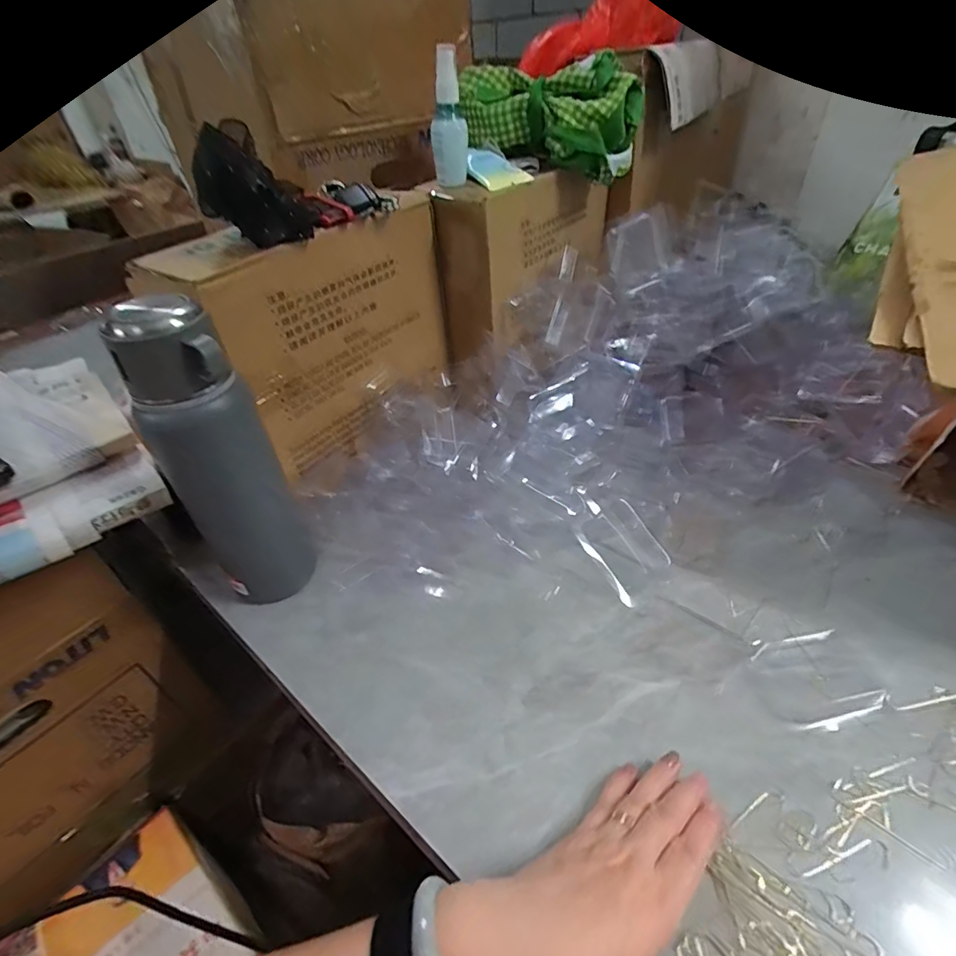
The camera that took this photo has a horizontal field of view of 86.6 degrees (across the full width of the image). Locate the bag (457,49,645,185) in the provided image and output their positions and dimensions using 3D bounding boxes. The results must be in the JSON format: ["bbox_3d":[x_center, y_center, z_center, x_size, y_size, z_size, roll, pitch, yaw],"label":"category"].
[{"bbox_3d":[0.078,-0.417,0.594,0.203,0.098,0.089,28,50,31],"label":"bag"}]

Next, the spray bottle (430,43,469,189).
[{"bbox_3d":[-0.031,-0.377,0.537,0.036,0.119,0.029,-2,41,2],"label":"spray bottle"}]

